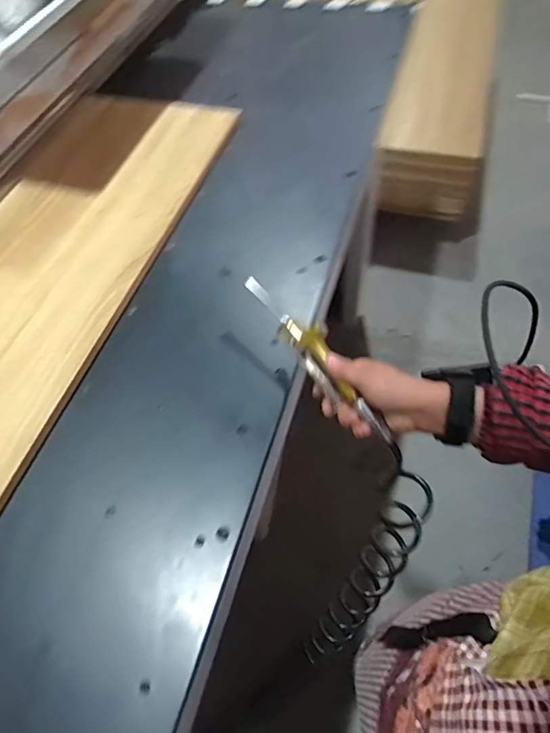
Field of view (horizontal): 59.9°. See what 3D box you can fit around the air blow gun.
[{"bbox_3d":[0.042,-0.019,0.528,0.027,0.053,0.245,-33,67,-18],"label":"air blow gun"}]

